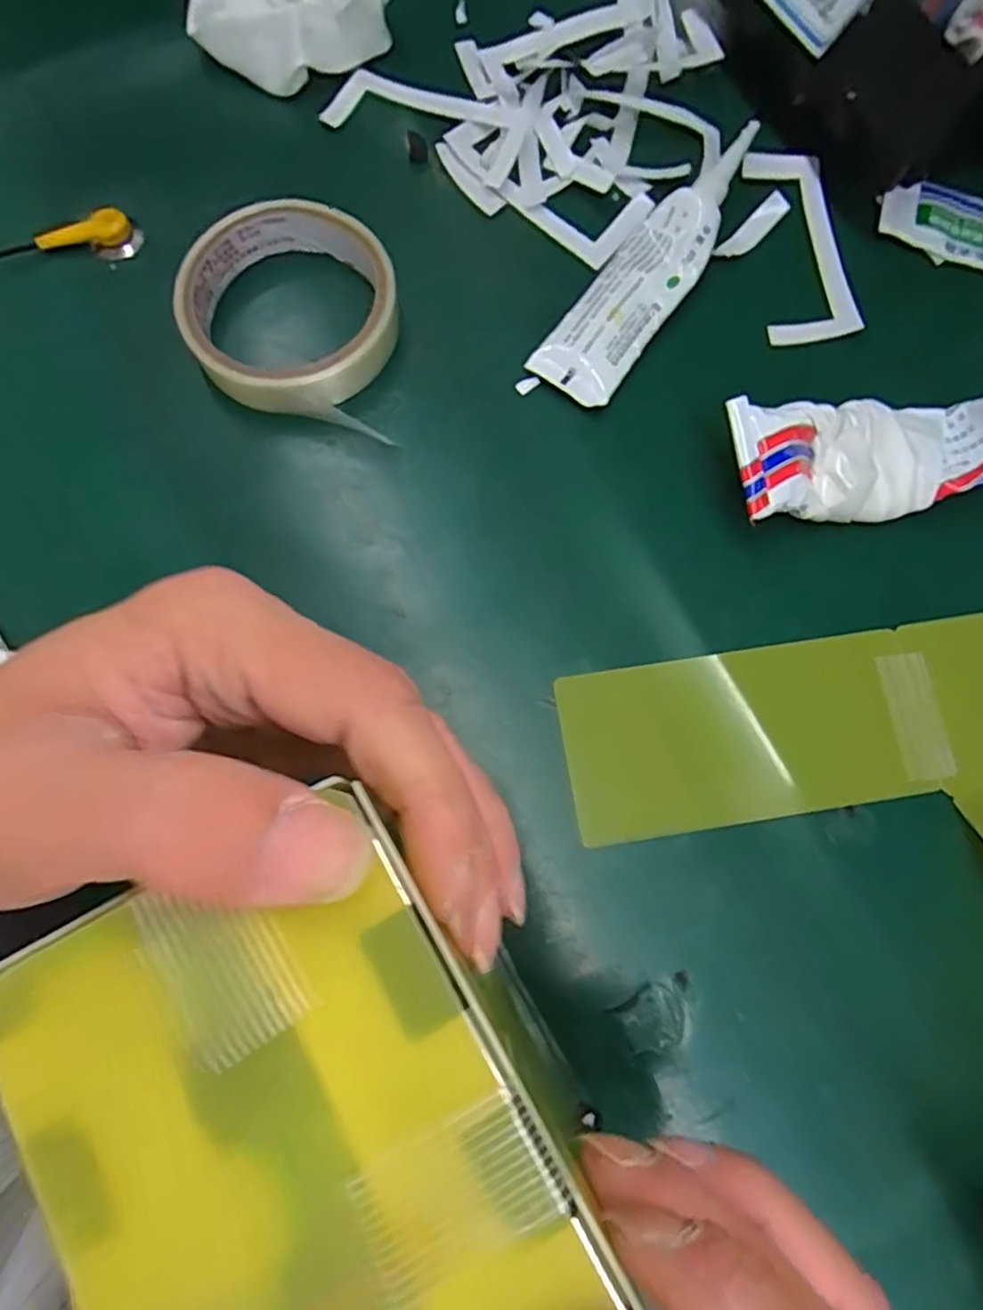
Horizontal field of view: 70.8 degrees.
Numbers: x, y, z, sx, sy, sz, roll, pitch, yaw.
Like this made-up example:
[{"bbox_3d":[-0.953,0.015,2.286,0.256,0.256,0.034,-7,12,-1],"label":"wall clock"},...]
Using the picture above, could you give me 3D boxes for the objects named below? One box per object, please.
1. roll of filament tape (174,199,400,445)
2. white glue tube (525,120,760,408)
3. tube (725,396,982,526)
[{"bbox_3d":[-0.085,-0.151,0.302,0.088,0.026,0.093,0,77,1],"label":"roll of filament tape"},{"bbox_3d":[0.073,-0.176,0.313,0.039,0.015,0.146,34,80,8],"label":"white glue tube"},{"bbox_3d":[0.171,-0.084,0.284,0.151,0.034,0.047,-10,77,-1],"label":"tube"}]

